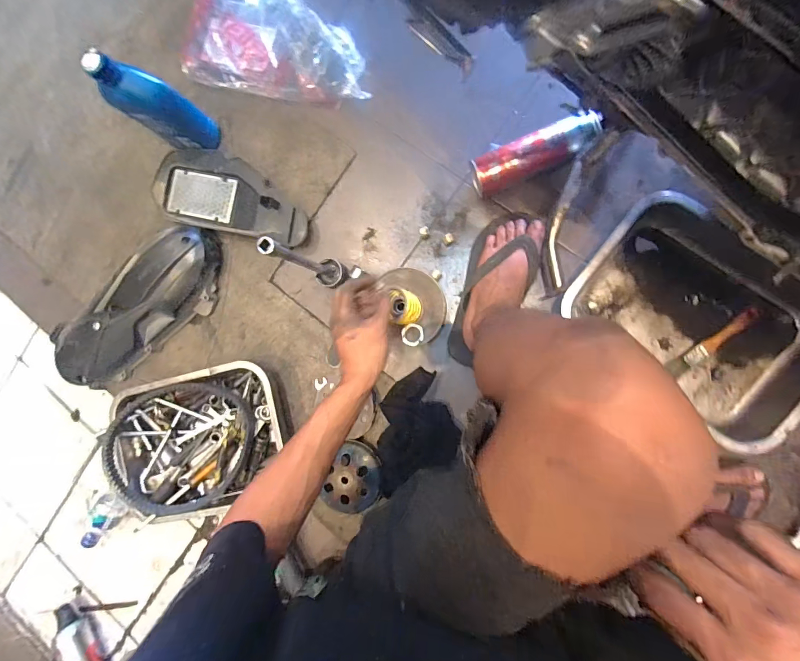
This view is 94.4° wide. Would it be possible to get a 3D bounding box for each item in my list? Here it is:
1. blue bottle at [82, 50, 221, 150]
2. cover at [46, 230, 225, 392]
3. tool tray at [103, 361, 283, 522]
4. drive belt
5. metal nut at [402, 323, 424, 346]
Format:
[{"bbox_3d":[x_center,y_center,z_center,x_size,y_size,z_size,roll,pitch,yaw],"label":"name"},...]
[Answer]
[{"bbox_3d":[-0.449,-0.415,0.690,0.085,0.206,0.090,36,96,8],"label":"blue bottle"},{"bbox_3d":[-0.542,-0.039,0.775,0.446,0.077,0.160,-38,84,8],"label":"cover"},{"bbox_3d":[-0.402,0.220,0.741,0.358,0.071,0.266,-13,87,10],"label":"tool tray"},{"bbox_3d":[-0.425,0.229,0.714,0.303,0.033,0.247,-10,88,10],"label":"drive belt"},{"bbox_3d":[0.024,0.009,0.684,0.039,0.027,0.041,0,90,10],"label":"metal nut"}]

